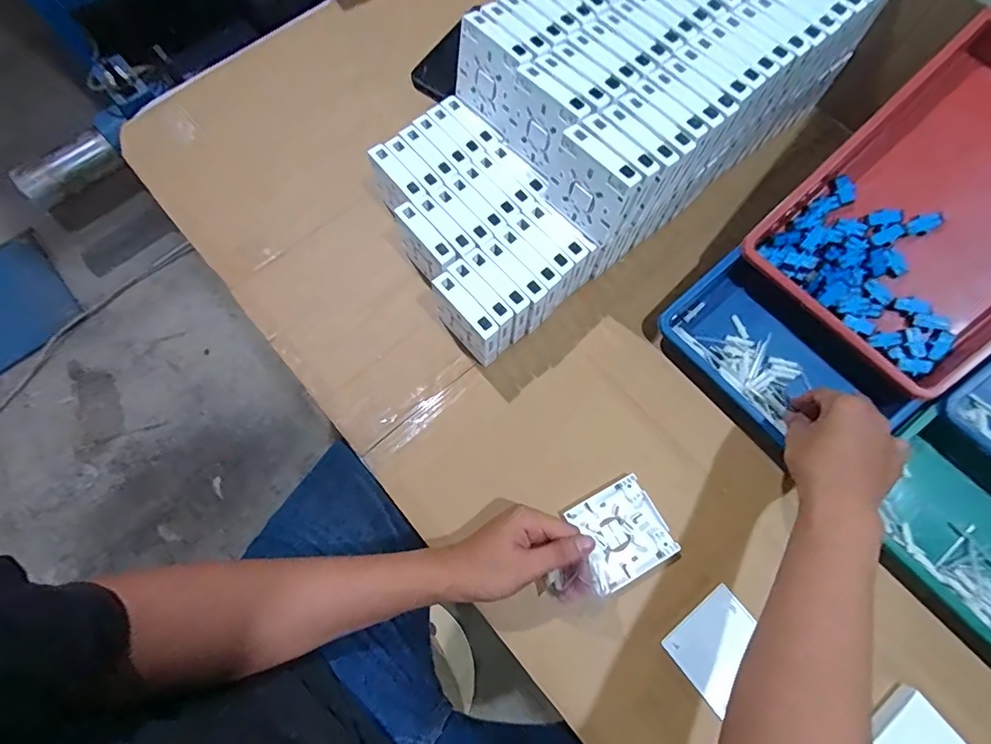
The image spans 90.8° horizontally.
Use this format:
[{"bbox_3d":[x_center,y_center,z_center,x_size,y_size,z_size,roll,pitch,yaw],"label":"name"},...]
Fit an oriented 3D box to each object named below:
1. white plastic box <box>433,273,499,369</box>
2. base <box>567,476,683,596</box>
[{"bbox_3d":[-0.032,-0.053,0.538,0.027,0.087,0.087,-39,76,-11],"label":"white plastic box"},{"bbox_3d":[0.127,0.163,0.496,0.090,0.014,0.086,-28,74,-9],"label":"base"}]

